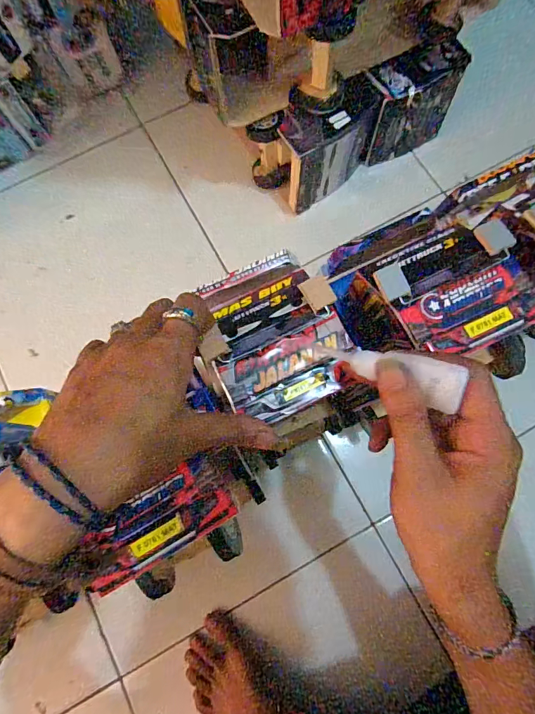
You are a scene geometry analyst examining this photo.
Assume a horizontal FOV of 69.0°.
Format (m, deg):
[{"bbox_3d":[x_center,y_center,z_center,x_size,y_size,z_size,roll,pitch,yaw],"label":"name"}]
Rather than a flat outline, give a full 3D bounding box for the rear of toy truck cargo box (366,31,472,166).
[{"bbox_3d":[0.234,-0.408,0.636,0.159,0.144,0.068,-22,77,-3],"label":"rear of toy truck cargo box"}]

